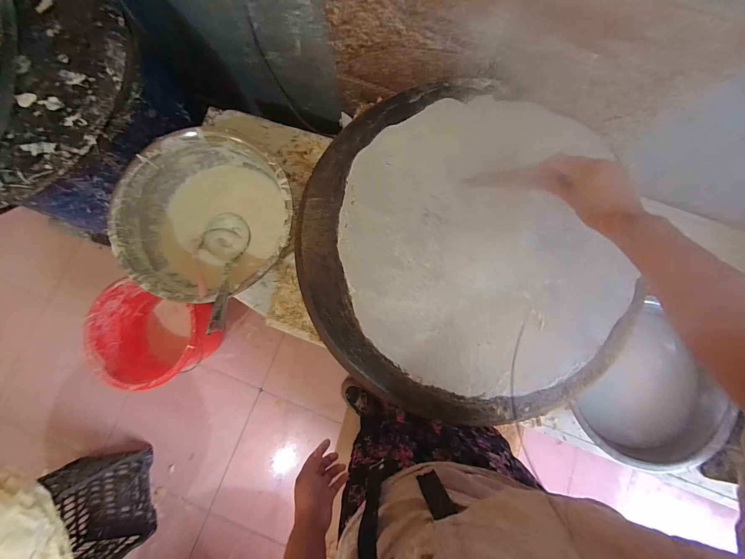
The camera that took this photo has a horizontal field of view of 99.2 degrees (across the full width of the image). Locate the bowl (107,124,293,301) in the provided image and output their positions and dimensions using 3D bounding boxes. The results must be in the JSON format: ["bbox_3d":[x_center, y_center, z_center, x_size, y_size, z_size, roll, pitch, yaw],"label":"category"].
[{"bbox_3d":[-0.363,-0.138,0.730,0.353,0.159,0.364,0,83,1],"label":"bowl"}]

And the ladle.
[{"bbox_3d":[-0.334,-0.021,0.693,0.111,0.071,0.326,-18,47,1],"label":"ladle"}]

